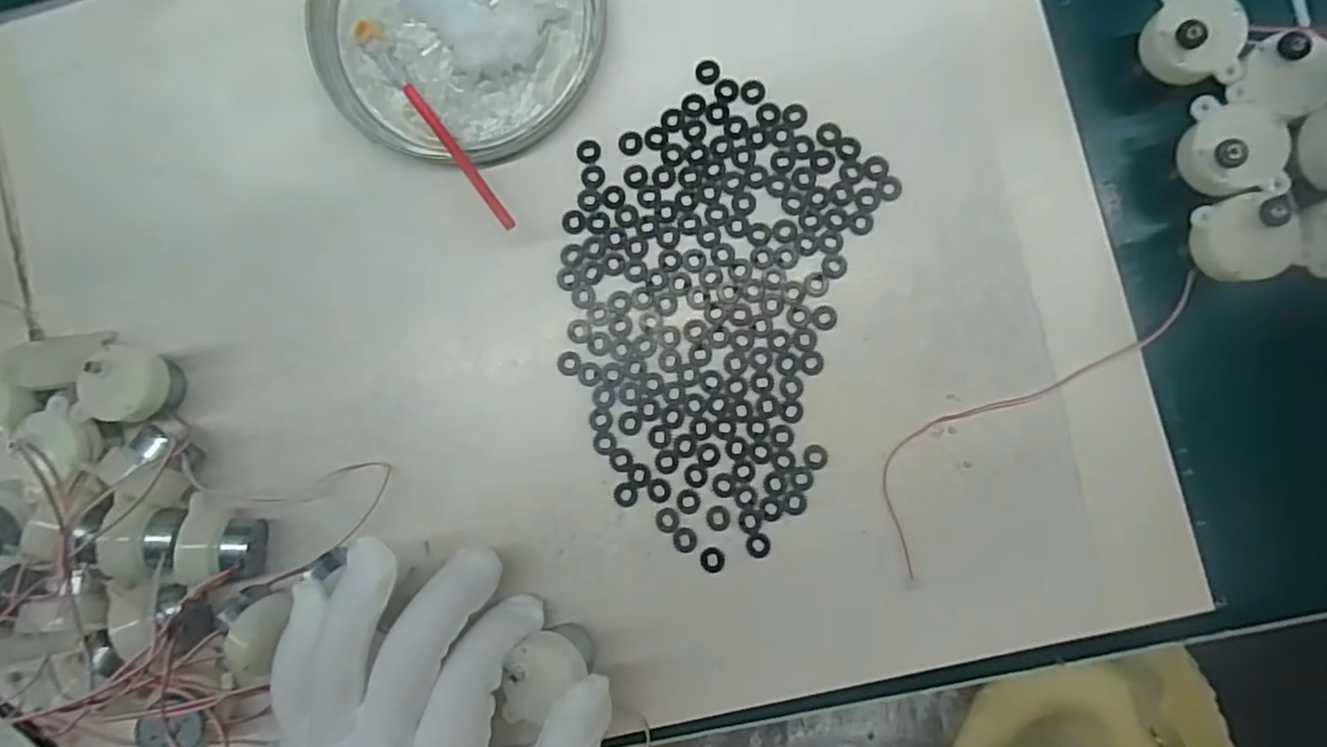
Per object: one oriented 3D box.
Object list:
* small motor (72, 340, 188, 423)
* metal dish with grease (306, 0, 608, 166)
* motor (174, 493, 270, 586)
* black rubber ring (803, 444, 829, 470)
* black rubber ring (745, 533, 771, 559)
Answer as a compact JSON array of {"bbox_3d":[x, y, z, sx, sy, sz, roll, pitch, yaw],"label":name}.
[{"bbox_3d":[-0.231,0.005,0.293,0.030,0.030,0.032,2,87,5],"label":"small motor"},{"bbox_3d":[-0.092,-0.161,0.299,0.129,0.012,0.126,0,87,5],"label":"metal dish with grease"},{"bbox_3d":[-0.184,0.070,0.284,0.022,0.035,0.036,-1,87,5],"label":"motor"},{"bbox_3d":[0.064,0.035,0.282,0.010,0.004,0.011,0,87,5],"label":"black rubber ring"},{"bbox_3d":[0.040,0.072,0.280,0.010,0.004,0.010,0,87,5],"label":"black rubber ring"}]

